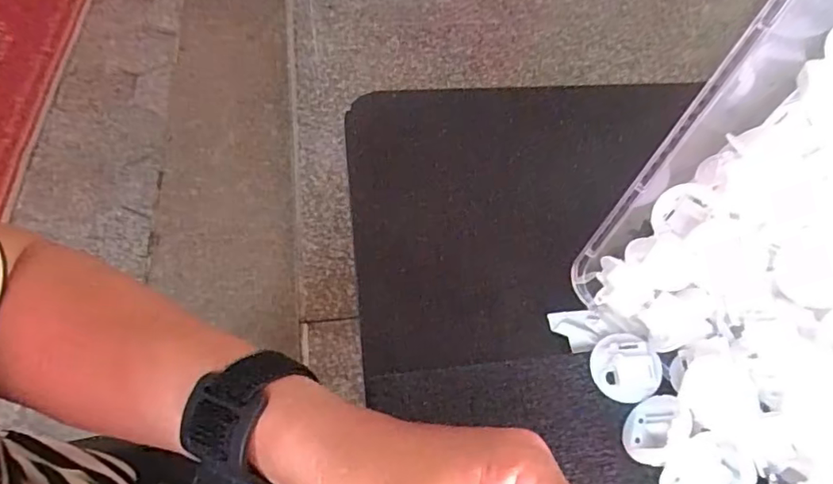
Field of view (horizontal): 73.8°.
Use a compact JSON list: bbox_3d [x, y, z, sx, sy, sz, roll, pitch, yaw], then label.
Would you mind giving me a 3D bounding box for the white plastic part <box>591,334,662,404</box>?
[{"bbox_3d":[0.103,0.062,0.272,0.031,0.006,0.032,-5,76,21],"label":"white plastic part"}]

